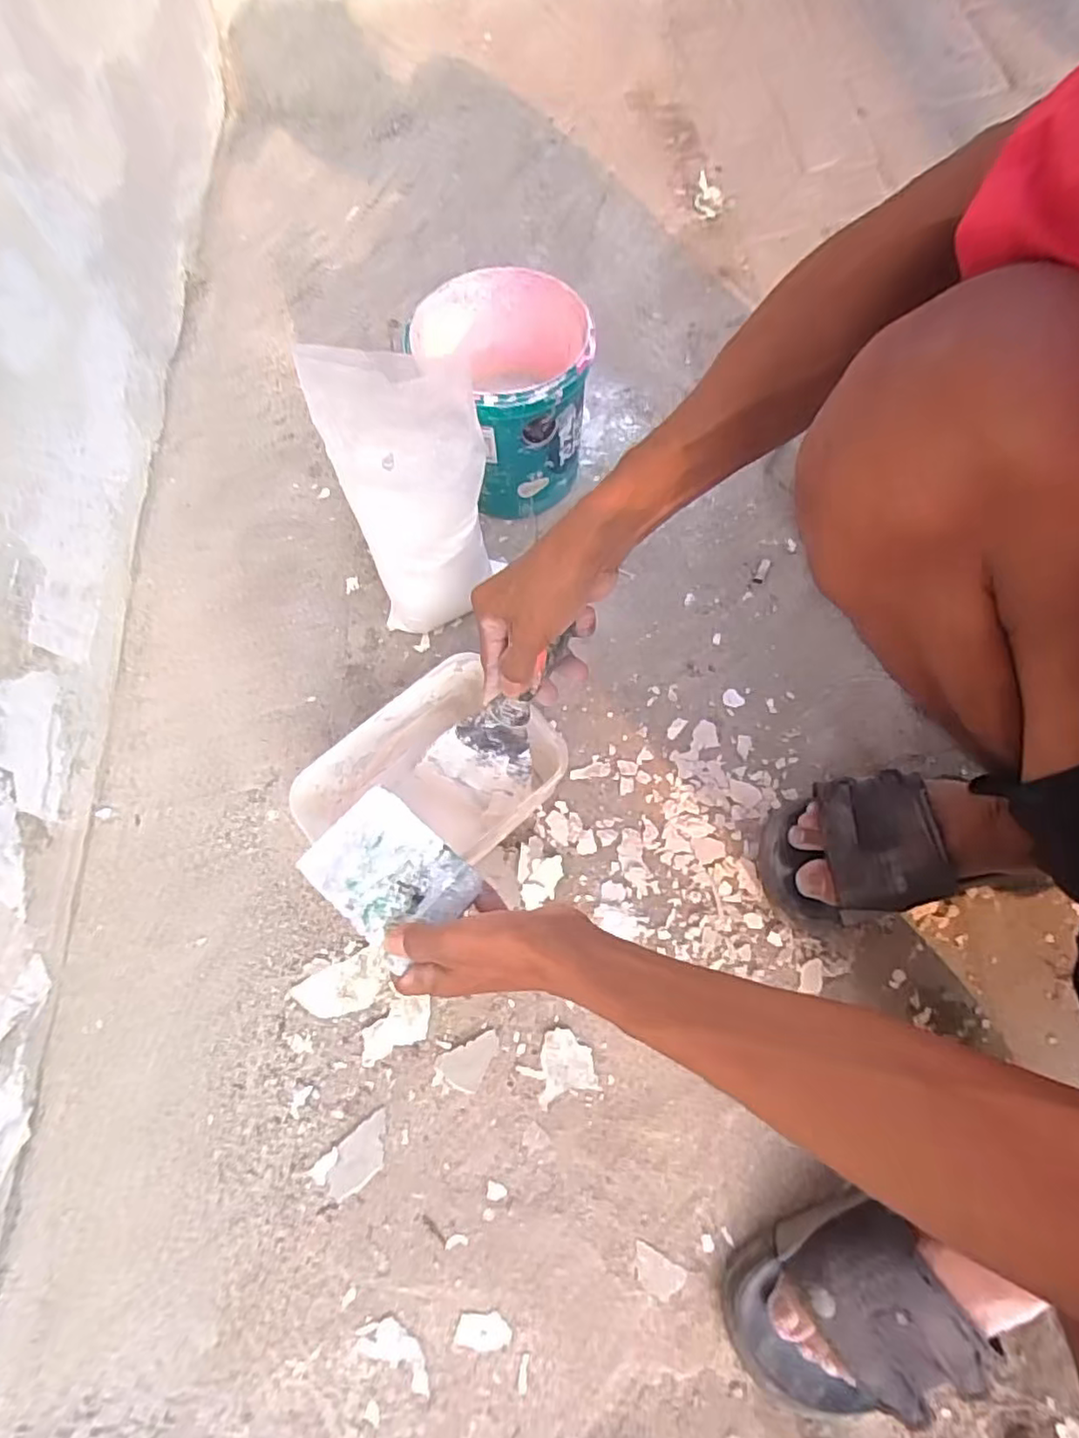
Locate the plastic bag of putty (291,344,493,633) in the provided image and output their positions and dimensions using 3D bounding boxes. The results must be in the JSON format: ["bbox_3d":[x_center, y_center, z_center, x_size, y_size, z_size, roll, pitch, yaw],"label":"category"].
[{"bbox_3d":[-0.098,-0.171,0.555,0.121,0.252,0.087,-13,70,0],"label":"plastic bag of putty"}]

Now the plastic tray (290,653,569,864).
[{"bbox_3d":[-0.087,0.057,0.544,0.190,0.095,0.128,-40,73,-9],"label":"plastic tray"}]

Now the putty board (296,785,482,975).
[{"bbox_3d":[-0.102,0.102,0.438,0.102,0.008,0.077,40,73,16],"label":"putty board"}]

